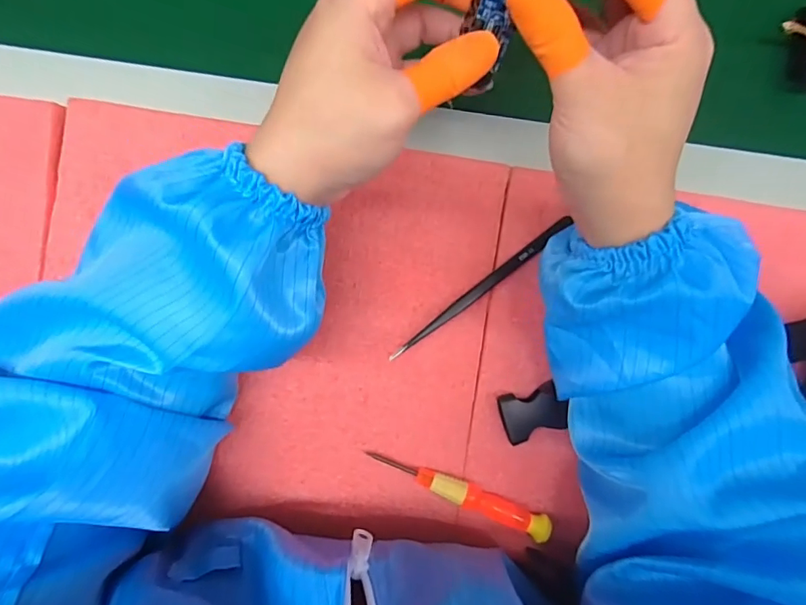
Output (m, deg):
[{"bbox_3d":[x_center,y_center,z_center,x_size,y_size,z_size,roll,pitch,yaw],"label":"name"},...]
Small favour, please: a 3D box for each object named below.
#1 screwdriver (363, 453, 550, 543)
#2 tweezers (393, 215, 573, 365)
[{"bbox_3d":[0.034,0.115,0.295,0.111,0.016,0.014,23,92,-1],"label":"screwdriver"},{"bbox_3d":[0.046,-0.008,0.296,0.130,0.010,0.008,-38,92,1],"label":"tweezers"}]

